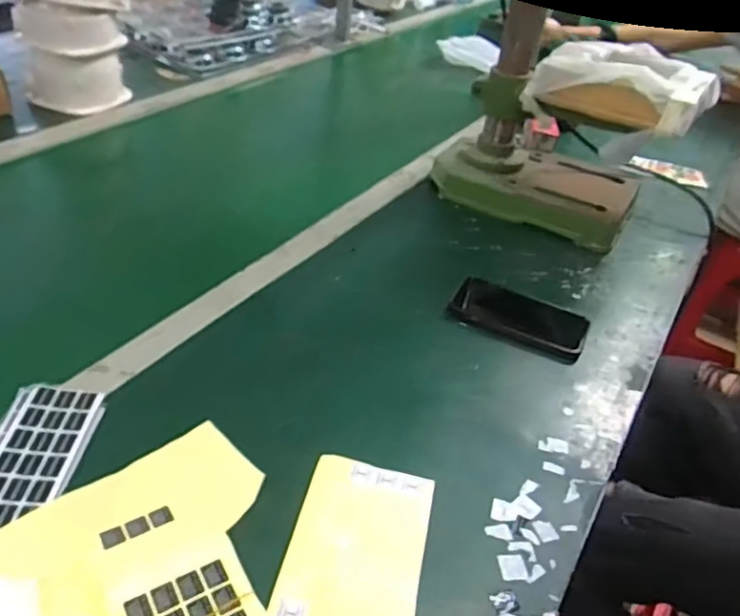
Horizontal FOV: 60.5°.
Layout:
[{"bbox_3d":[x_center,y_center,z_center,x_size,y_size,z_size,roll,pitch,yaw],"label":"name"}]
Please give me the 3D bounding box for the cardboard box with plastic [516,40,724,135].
[{"bbox_3d":[0.310,-0.270,0.779,0.201,0.065,0.148,27,42,20],"label":"cardboard box with plastic"}]

